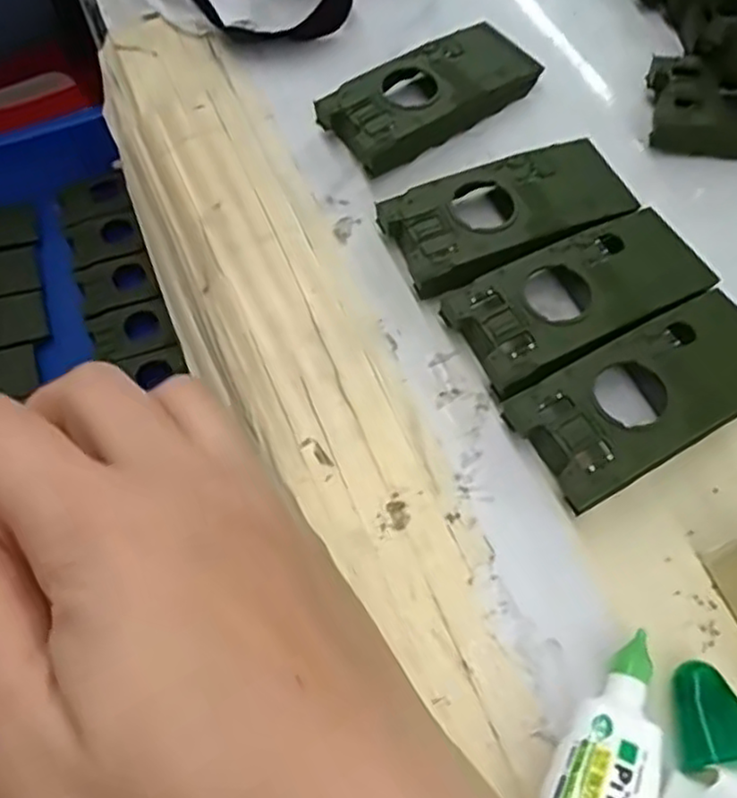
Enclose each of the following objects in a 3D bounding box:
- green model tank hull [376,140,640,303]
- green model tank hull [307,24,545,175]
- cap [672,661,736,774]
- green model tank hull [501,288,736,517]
[{"bbox_3d":[0.062,-0.079,0.308,0.106,0.020,0.051,-25,65,-9],"label":"green model tank hull"},{"bbox_3d":[0.029,-0.147,0.345,0.106,0.020,0.045,-34,66,-13],"label":"green model tank hull"},{"bbox_3d":[0.104,0.097,0.219,0.024,0.019,0.029,-17,64,-5],"label":"cap"},{"bbox_3d":[0.106,-0.001,0.268,0.104,0.020,0.046,-28,65,-10],"label":"green model tank hull"}]

